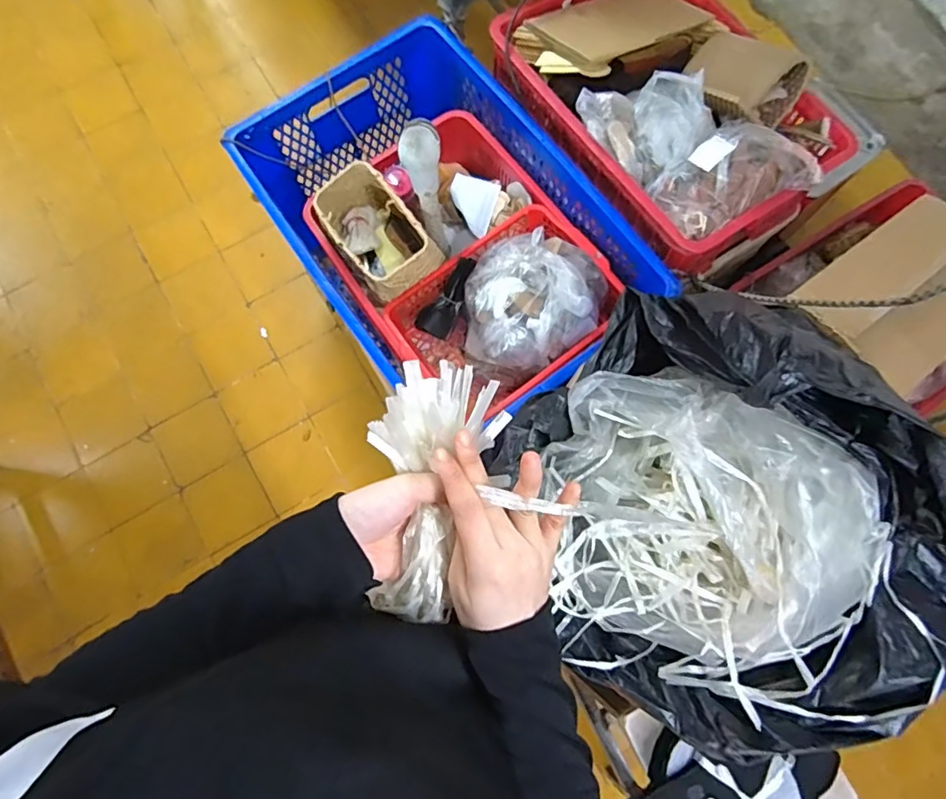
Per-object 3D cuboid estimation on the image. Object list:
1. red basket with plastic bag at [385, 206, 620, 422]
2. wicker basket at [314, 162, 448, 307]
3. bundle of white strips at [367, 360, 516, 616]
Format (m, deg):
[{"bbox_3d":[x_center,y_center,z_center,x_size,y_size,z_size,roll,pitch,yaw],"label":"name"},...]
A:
[{"bbox_3d":[0.070,-0.182,1.058,0.371,0.213,0.289,-38,80,-8],"label":"red basket with plastic bag"},{"bbox_3d":[-0.191,-0.319,1.088,0.153,0.146,0.249,-40,81,-8],"label":"wicker basket"},{"bbox_3d":[-0.030,0.069,0.373,0.087,0.056,0.185,7,92,0],"label":"bundle of white strips"}]

